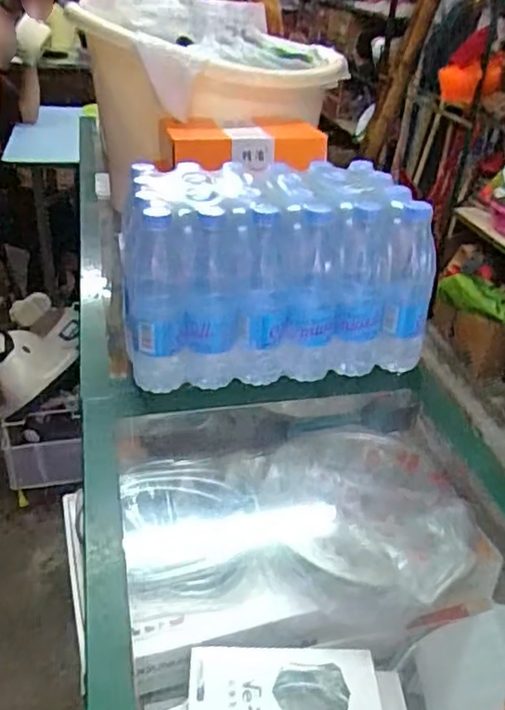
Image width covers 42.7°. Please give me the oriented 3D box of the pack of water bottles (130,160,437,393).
[{"bbox_3d":[0.025,-0.114,0.856,0.372,0.206,0.216,-7,33,-15],"label":"pack of water bottles"}]

